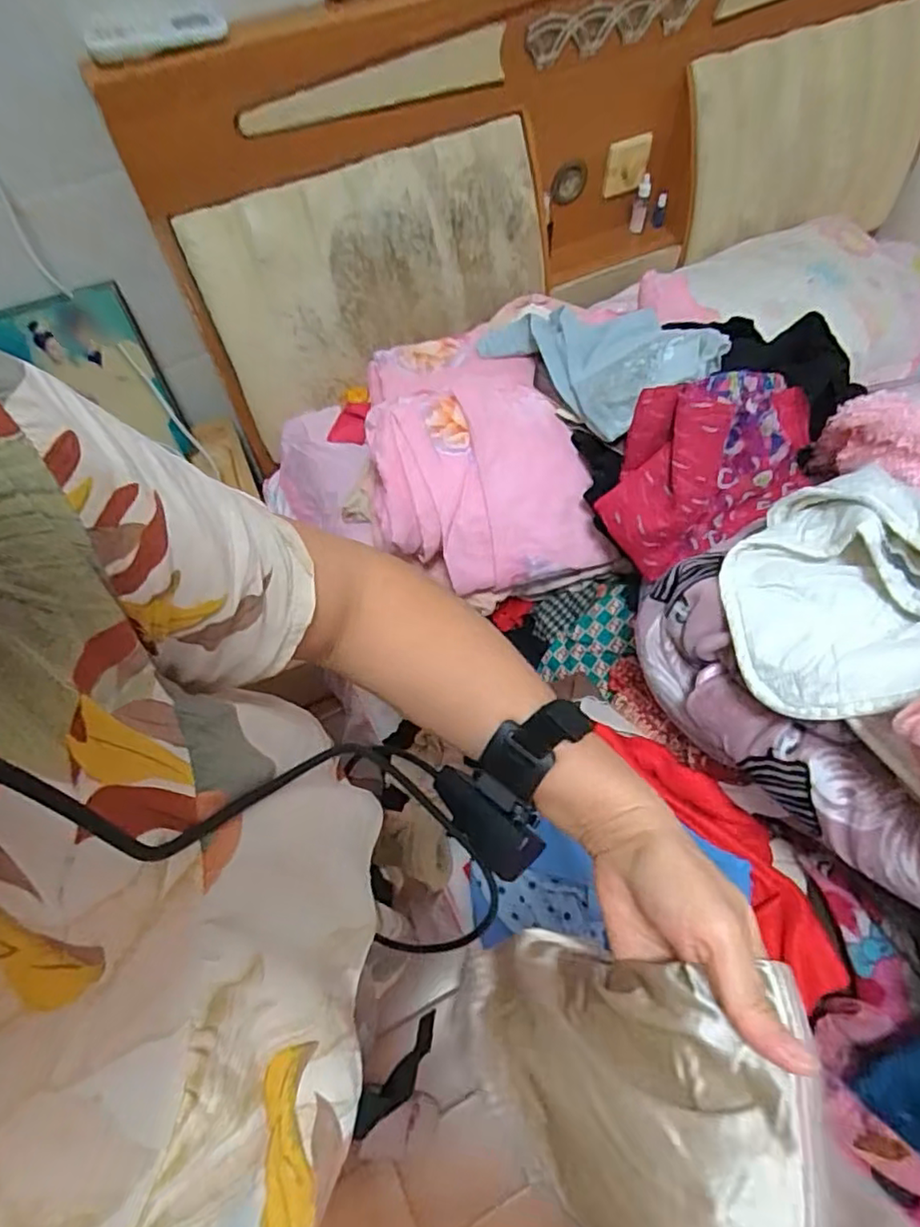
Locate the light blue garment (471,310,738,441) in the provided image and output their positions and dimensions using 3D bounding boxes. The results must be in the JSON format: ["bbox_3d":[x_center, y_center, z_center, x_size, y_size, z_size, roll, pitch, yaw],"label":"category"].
[{"bbox_3d":[0.167,-0.321,0.795,0.156,0.083,0.329,-32,44,-15],"label":"light blue garment"}]

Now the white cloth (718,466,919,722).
[{"bbox_3d":[0.310,-0.021,0.509,0.184,0.060,0.220,-19,51,23],"label":"white cloth"}]

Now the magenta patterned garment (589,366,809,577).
[{"bbox_3d":[0.261,-0.158,0.696,0.203,0.129,0.149,-17,63,-7],"label":"magenta patterned garment"}]

